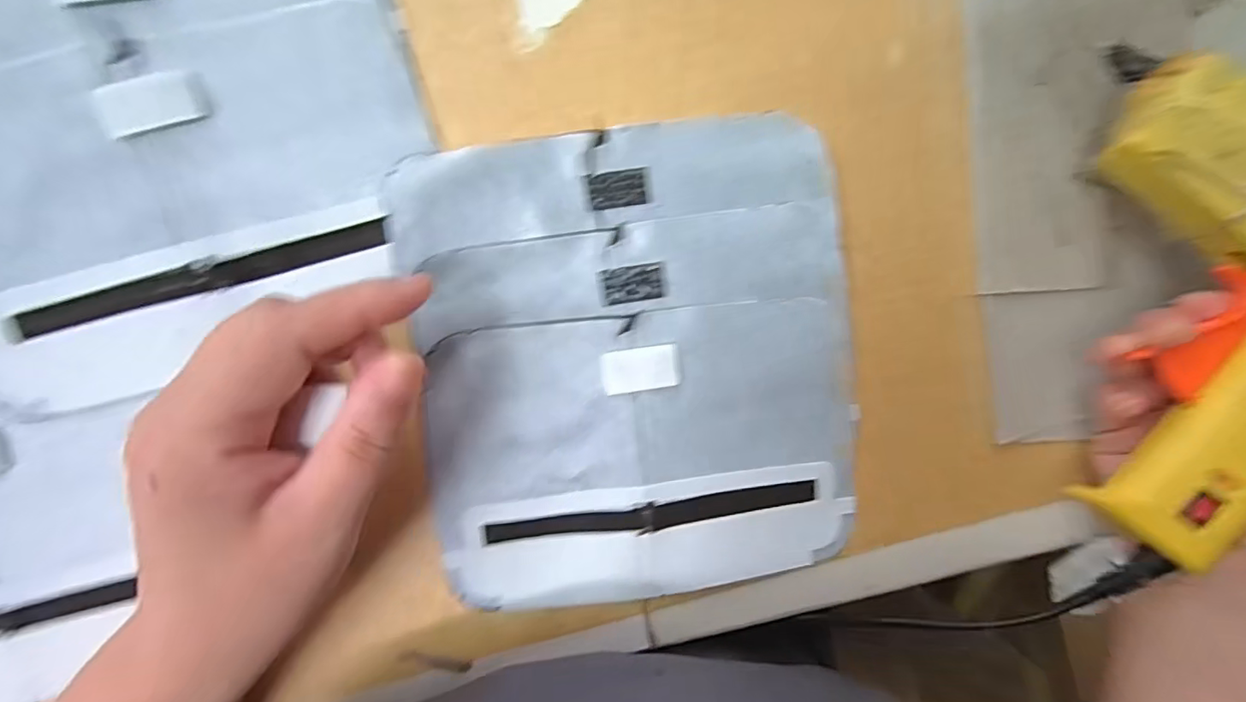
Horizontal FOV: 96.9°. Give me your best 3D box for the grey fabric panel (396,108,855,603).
[{"bbox_3d":[0.009,0.008,0.252,0.193,0.009,0.211,-7,95,-6],"label":"grey fabric panel"}]

